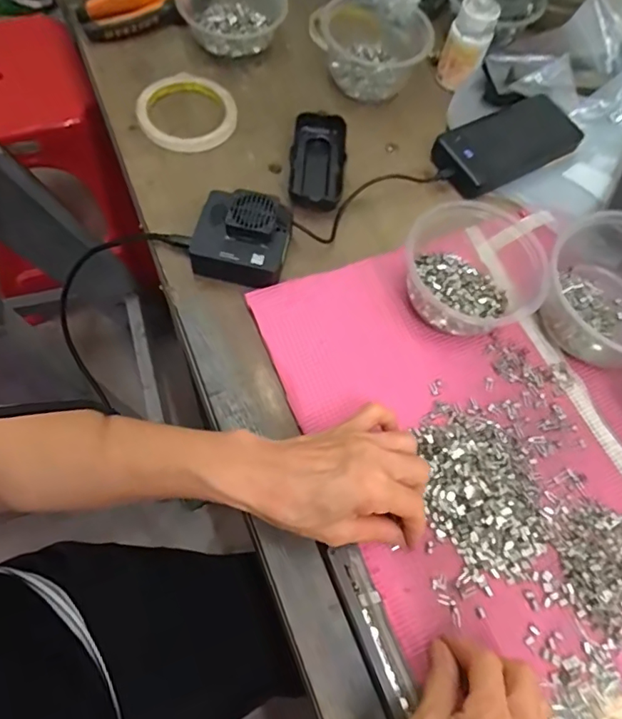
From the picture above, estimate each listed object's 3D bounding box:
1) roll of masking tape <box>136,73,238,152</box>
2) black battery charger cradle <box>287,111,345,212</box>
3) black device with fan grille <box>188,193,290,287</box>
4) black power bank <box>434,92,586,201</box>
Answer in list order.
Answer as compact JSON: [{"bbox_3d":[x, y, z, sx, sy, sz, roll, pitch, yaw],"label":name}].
[{"bbox_3d":[-0.128,-0.253,0.544,0.098,0.025,0.090,3,66,-6],"label":"roll of masking tape"},{"bbox_3d":[0.007,-0.194,0.517,0.052,0.022,0.103,4,65,-5],"label":"black battery charger cradle"},{"bbox_3d":[-0.060,-0.106,0.460,0.080,0.045,0.070,13,65,0],"label":"black device with fan grille"},{"bbox_3d":[0.205,-0.225,0.545,0.158,0.019,0.070,-27,72,-17],"label":"black power bank"}]

